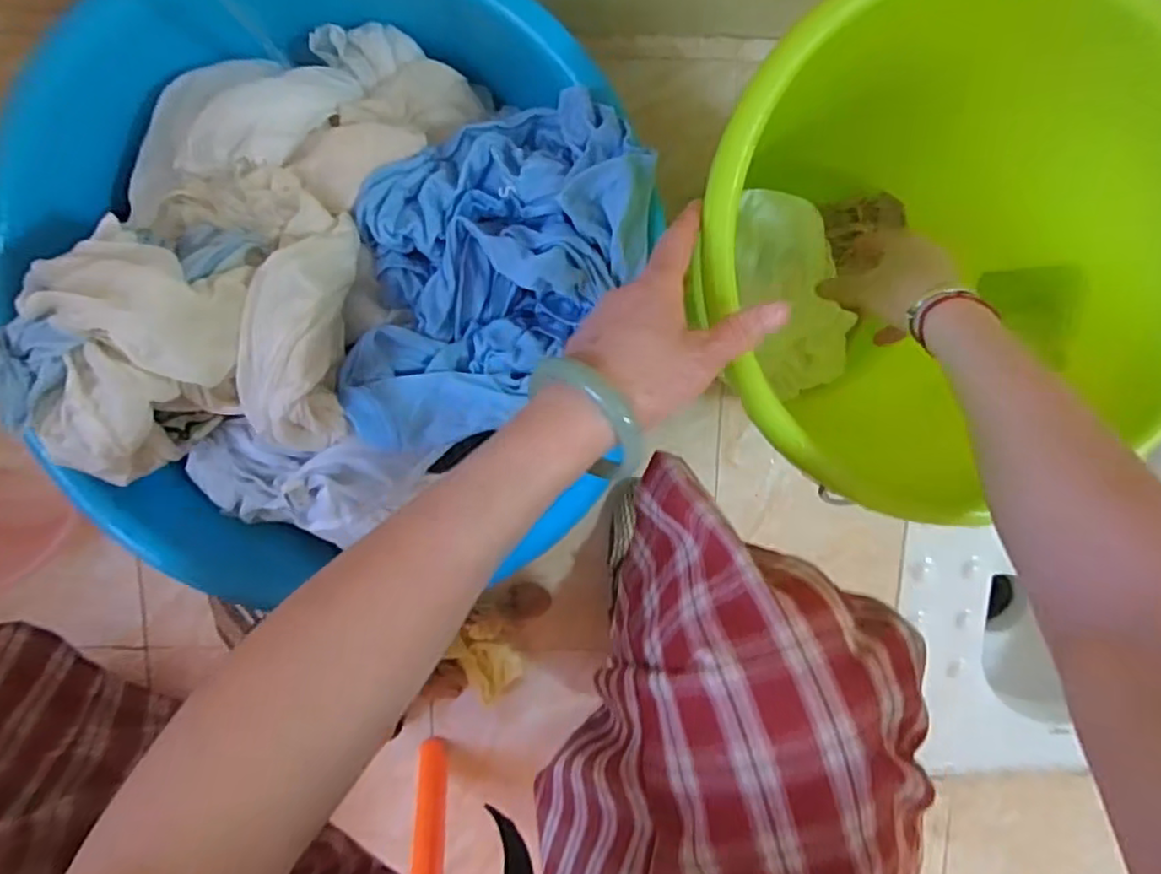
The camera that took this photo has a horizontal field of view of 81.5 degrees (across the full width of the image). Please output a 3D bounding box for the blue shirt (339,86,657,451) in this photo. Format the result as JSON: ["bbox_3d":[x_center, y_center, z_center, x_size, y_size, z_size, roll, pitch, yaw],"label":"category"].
[{"bbox_3d":[-0.058,-0.112,0.482,0.191,0.068,0.245,8,96,-6],"label":"blue shirt"}]

